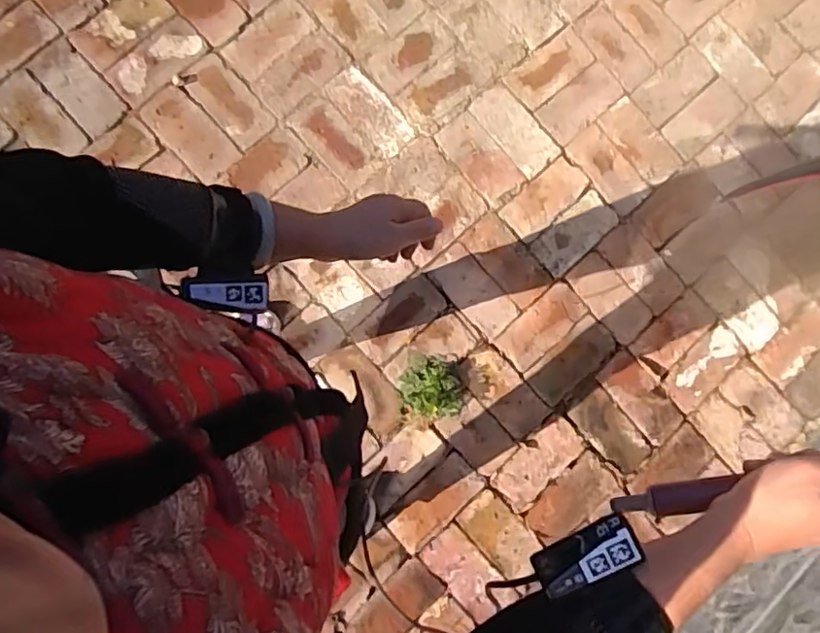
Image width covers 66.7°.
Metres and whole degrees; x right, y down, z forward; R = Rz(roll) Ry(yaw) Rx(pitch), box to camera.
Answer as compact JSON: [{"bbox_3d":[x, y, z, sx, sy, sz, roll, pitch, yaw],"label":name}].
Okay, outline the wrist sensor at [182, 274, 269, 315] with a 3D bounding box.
[{"bbox_3d":[-0.152,-0.019,0.516,0.068,0.017,0.027,3,77,-29],"label":"wrist sensor"}]

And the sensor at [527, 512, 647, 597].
[{"bbox_3d":[0.115,0.157,0.411,0.068,0.017,0.028,-29,79,8],"label":"sensor"}]

